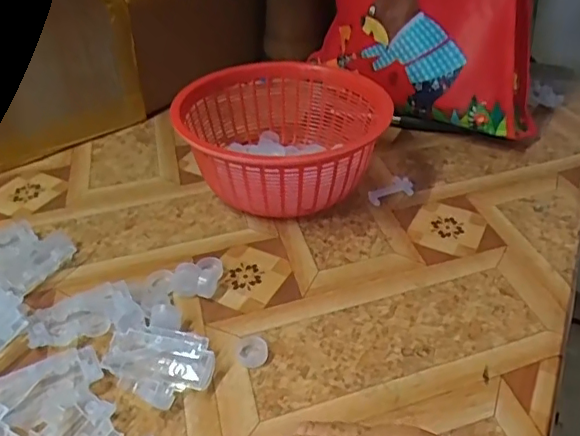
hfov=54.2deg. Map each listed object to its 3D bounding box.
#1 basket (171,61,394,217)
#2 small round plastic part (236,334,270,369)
[{"bbox_3d":[-0.011,-0.072,0.538,0.175,0.085,0.202,9,36,13],"label":"basket"},{"bbox_3d":[-0.025,0.087,0.376,0.020,0.005,0.025,-6,35,-9],"label":"small round plastic part"}]

